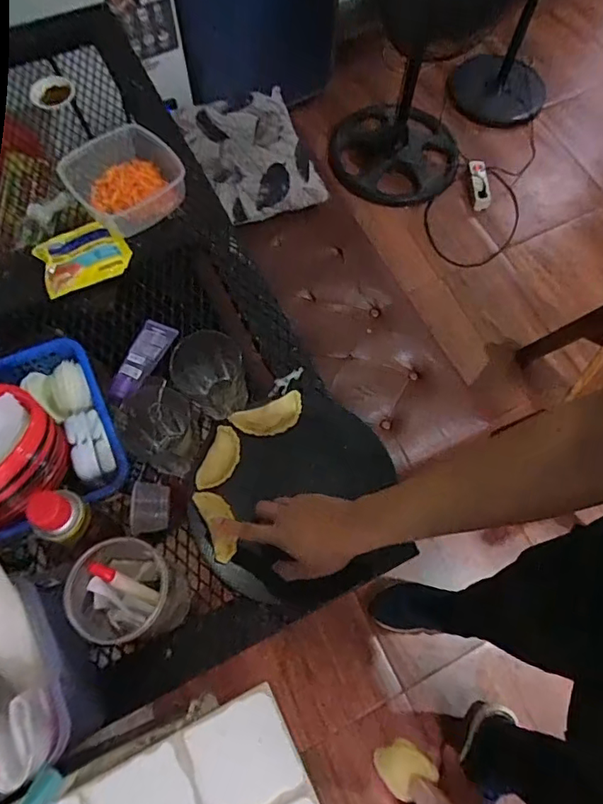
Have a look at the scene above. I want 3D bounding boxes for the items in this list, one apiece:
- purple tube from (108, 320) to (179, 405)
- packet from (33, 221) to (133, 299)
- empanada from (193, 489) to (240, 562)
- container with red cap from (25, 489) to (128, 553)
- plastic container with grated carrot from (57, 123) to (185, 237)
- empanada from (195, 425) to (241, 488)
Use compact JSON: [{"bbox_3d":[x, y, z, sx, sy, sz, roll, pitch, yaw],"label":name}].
[{"bbox_3d":[-0.231,-0.059,0.726,0.046,0.030,0.141,20,69,7],"label":"purple tube"},{"bbox_3d":[-0.342,-0.231,0.787,0.133,0.014,0.108,-29,71,-12],"label":"packet"},{"bbox_3d":[-0.103,0.150,0.625,0.038,0.019,0.091,-18,68,-8],"label":"empanada"},{"bbox_3d":[-0.249,0.138,0.570,0.047,0.191,0.050,18,69,6],"label":"container with red cap"},{"bbox_3d":[-0.287,-0.359,0.821,0.164,0.074,0.156,-29,71,-12],"label":"plastic container with grated carrot"},{"bbox_3d":[-0.105,0.076,0.662,0.040,0.014,0.085,19,69,7],"label":"empanada"}]

